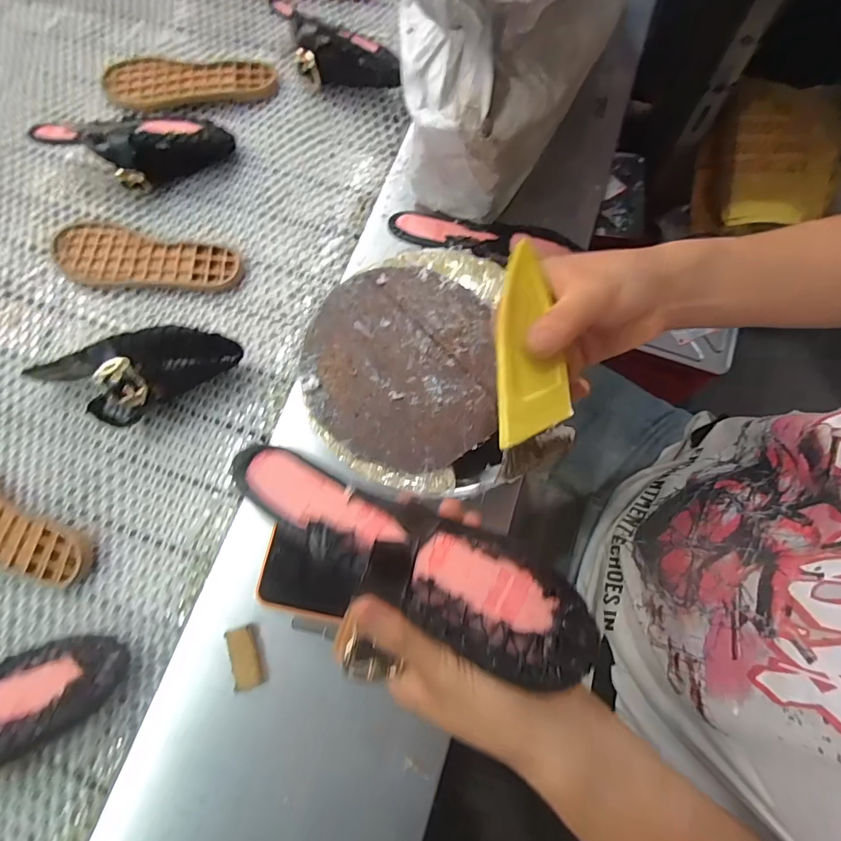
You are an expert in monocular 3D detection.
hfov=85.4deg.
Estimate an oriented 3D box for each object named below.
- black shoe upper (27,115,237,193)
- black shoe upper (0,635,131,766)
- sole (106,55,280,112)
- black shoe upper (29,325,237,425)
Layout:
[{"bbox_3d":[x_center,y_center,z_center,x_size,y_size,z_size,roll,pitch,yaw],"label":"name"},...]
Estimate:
[{"bbox_3d":[-0.336,-0.318,0.537,0.208,0.058,0.083,-4,73,3],"label":"black shoe upper"},{"bbox_3d":[-0.356,0.244,0.372,0.208,0.061,0.078,-25,75,-7],"label":"black shoe upper"},{"bbox_3d":[-0.304,-0.437,0.593,0.218,0.024,0.074,3,73,5],"label":"sole"},{"bbox_3d":[-0.285,-0.036,0.451,0.214,0.079,0.077,-9,74,-2],"label":"black shoe upper"}]

